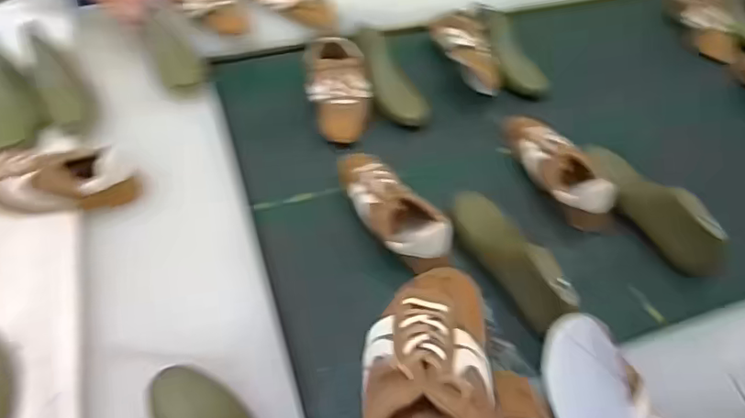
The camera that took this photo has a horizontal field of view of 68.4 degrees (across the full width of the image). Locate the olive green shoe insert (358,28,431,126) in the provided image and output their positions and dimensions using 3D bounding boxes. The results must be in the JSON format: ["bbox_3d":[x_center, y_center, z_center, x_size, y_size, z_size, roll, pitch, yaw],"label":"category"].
[{"bbox_3d":[0.026,-0.254,1.067,0.065,0.063,0.262,-17,53,-16],"label":"olive green shoe insert"}]

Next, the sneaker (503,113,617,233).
[{"bbox_3d":[0.310,-0.080,0.937,0.089,0.074,0.266,-13,52,-13],"label":"sneaker"}]

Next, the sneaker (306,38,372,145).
[{"bbox_3d":[-0.067,-0.240,1.047,0.119,0.080,0.244,-5,51,-7],"label":"sneaker"}]

